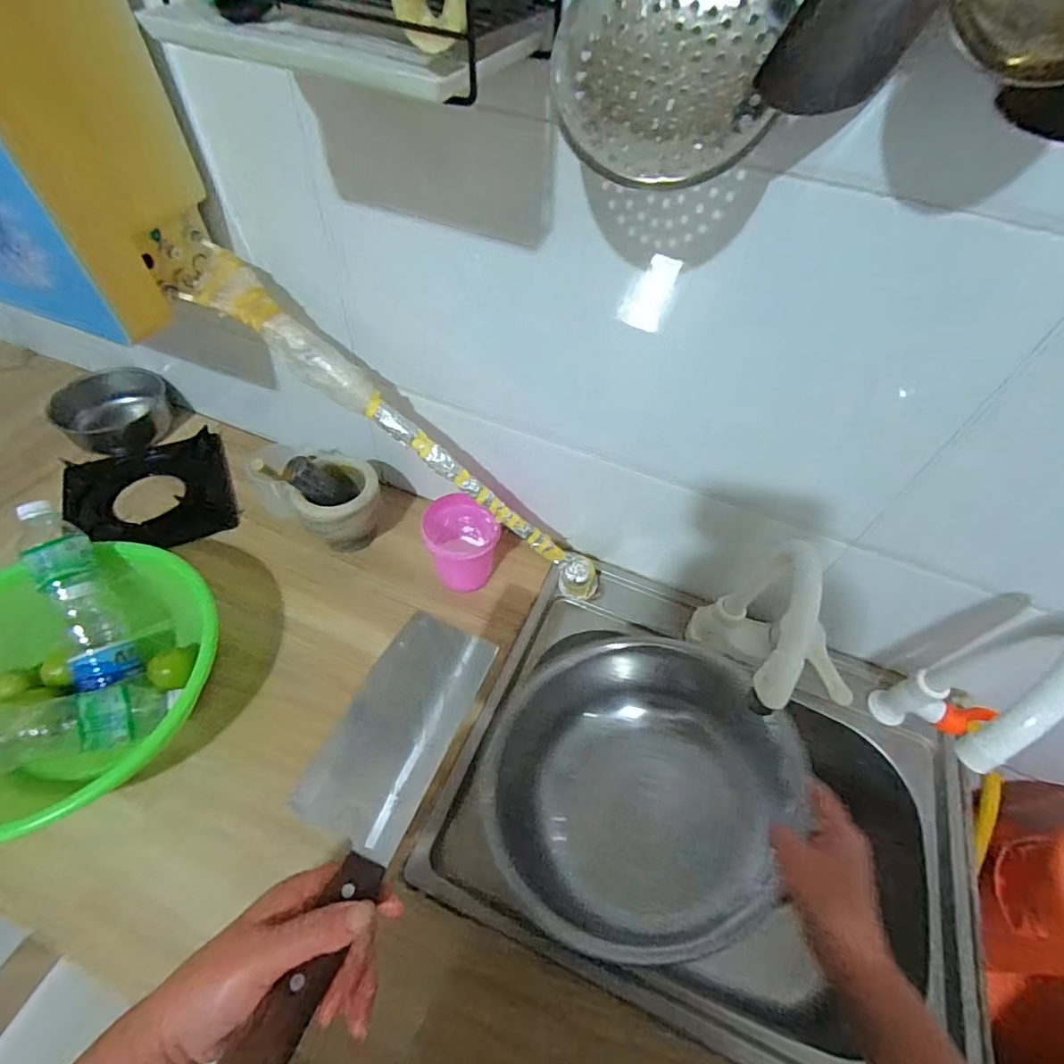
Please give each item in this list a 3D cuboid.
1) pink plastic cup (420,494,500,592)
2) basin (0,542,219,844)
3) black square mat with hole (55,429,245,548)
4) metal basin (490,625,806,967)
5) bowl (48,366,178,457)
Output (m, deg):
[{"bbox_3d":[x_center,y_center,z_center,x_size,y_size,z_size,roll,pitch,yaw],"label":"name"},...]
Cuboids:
[{"bbox_3d":[-0.094,0.013,0.686,0.087,0.100,0.100,-18,57,-17],"label":"pink plastic cup"},{"bbox_3d":[-0.470,0.158,0.541,0.273,0.104,0.293,33,58,19],"label":"basin"},{"bbox_3d":[-0.548,-0.057,0.755,0.211,0.017,0.201,-16,56,-16],"label":"black square mat with hole"},{"bbox_3d":[0.090,0.244,0.504,0.270,0.069,0.284,-5,71,15],"label":"metal basin"},{"bbox_3d":[-0.660,-0.195,0.835,0.152,0.055,0.163,2,53,-3],"label":"bowl"}]

